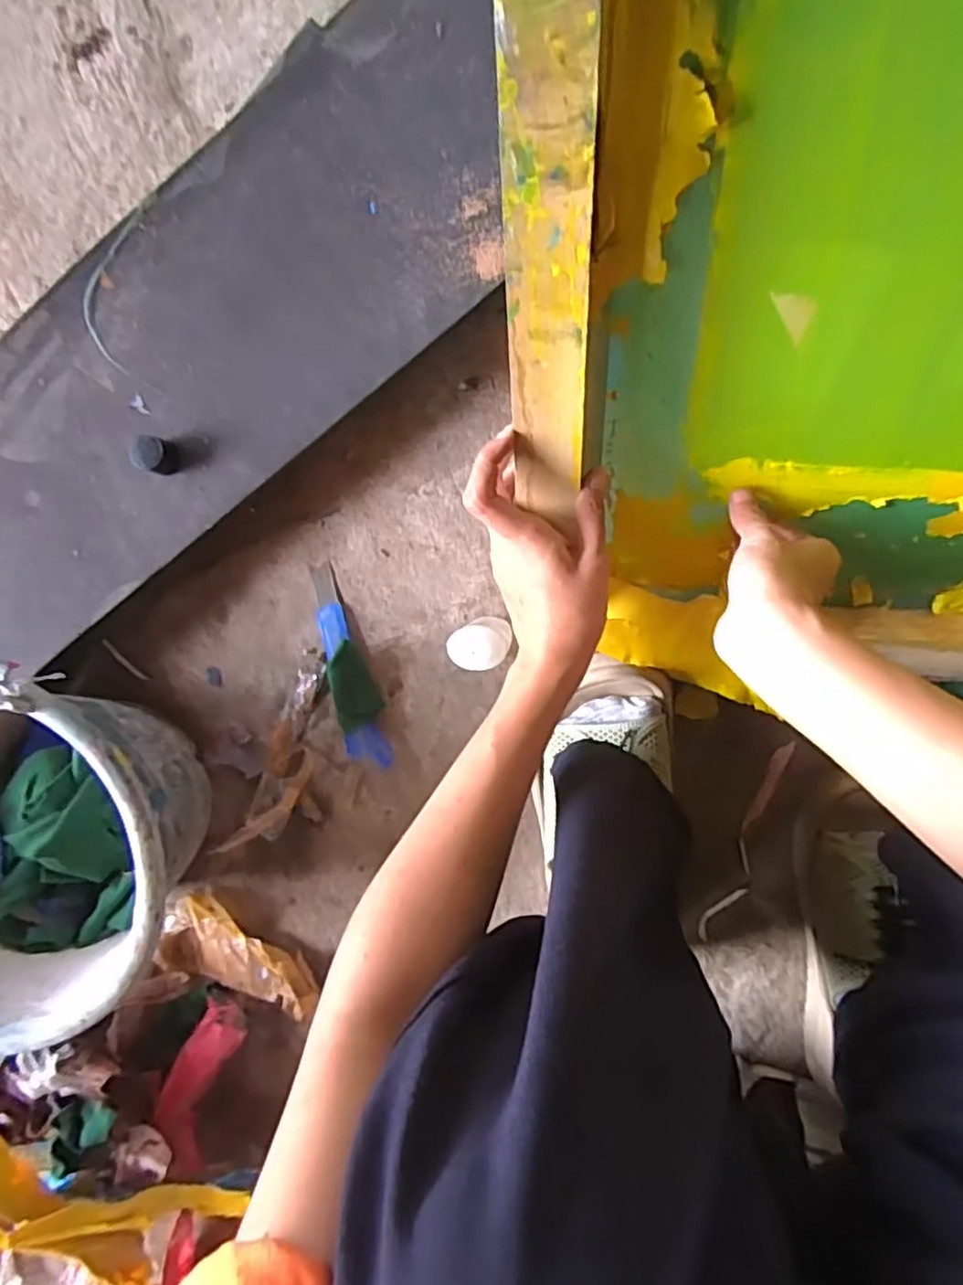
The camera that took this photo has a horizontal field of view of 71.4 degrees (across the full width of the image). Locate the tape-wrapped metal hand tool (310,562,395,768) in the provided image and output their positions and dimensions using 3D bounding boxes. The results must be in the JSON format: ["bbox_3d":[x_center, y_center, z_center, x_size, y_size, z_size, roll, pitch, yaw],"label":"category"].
[{"bbox_3d":[-0.105,0.018,0.524,0.033,0.027,0.161,-13,93,8],"label":"tape-wrapped metal hand tool"}]

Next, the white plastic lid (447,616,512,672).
[{"bbox_3d":[-0.002,0.001,0.442,0.041,0.017,0.033,-11,93,8],"label":"white plastic lid"}]

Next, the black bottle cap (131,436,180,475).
[{"bbox_3d":[-0.237,-0.135,0.483,0.029,0.023,0.024,17,96,6],"label":"black bottle cap"}]

